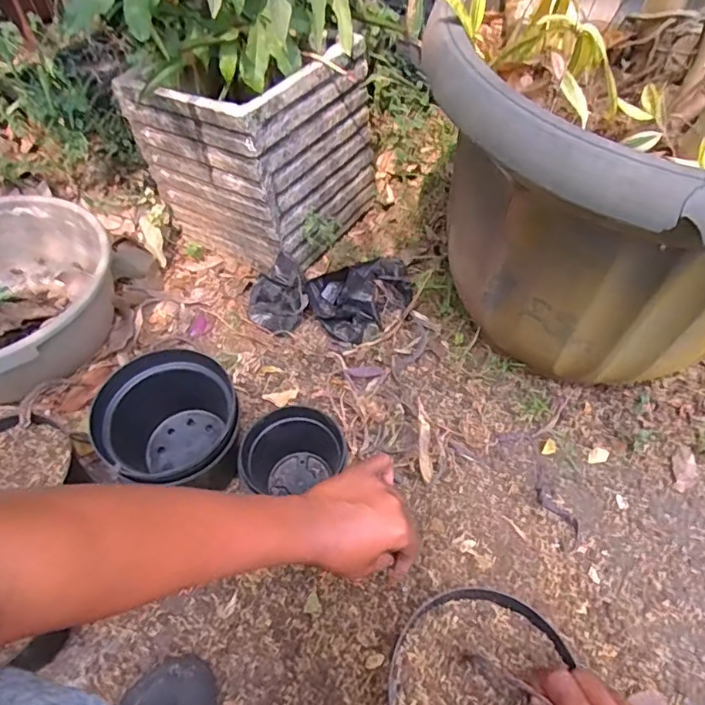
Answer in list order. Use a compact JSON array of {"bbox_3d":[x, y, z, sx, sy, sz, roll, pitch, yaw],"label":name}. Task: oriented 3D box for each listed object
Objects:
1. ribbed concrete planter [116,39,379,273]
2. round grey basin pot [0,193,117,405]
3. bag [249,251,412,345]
[{"bbox_3d":[-0.166,-0.384,0.995,0.321,0.315,0.300,30,59,21],"label":"ribbed concrete planter"},{"bbox_3d":[-0.567,-0.084,0.864,0.376,0.151,0.352,1,50,-1],"label":"round grey basin pot"},{"bbox_3d":[-0.035,-0.095,0.928,0.291,0.077,0.174,-8,54,-5],"label":"bag"}]

